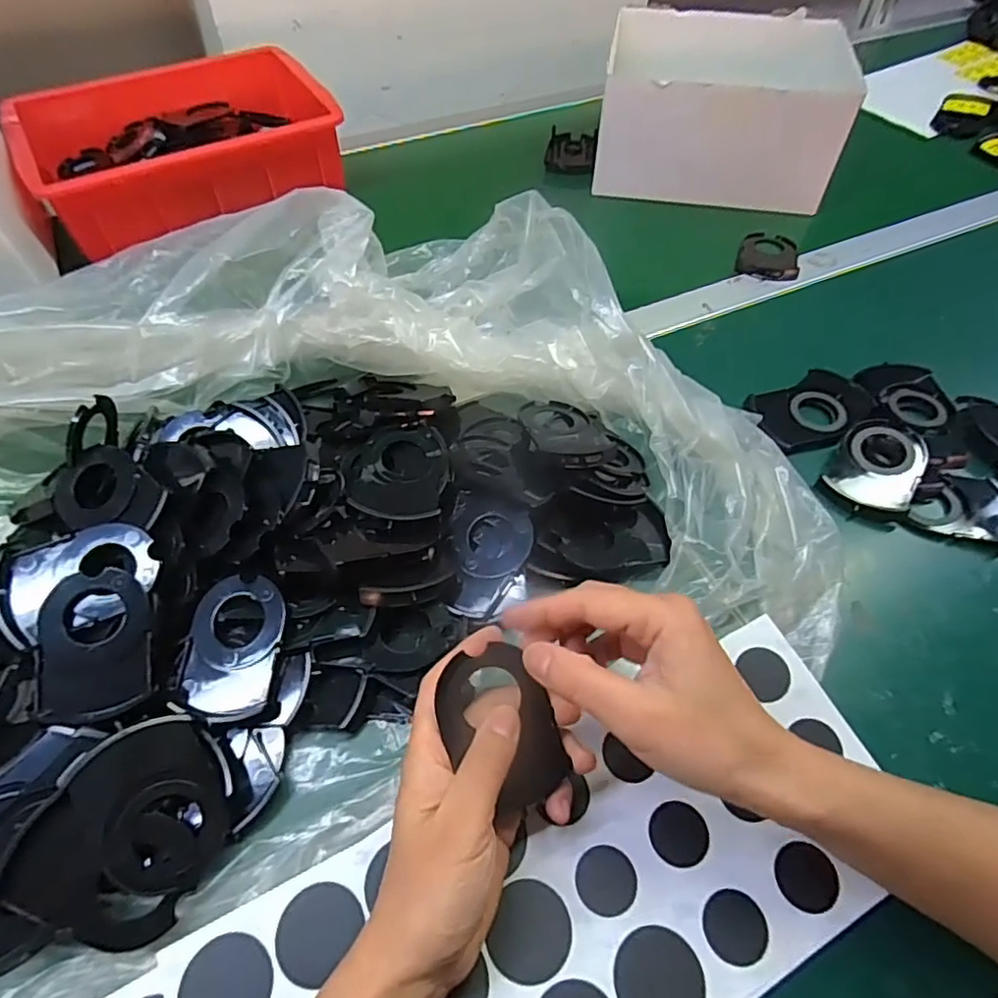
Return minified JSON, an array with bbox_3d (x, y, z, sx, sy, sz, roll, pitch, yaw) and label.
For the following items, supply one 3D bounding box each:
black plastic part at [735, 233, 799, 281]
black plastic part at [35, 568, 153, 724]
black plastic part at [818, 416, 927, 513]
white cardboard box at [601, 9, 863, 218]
[{"bbox_3d":[0.269,-0.247,0.608,0.057,0.010,0.077,12,55,8],"label":"black plastic part"},{"bbox_3d":[-0.218,0.078,0.326,0.055,0.007,0.077,-8,73,-14],"label":"black plastic part"},{"bbox_3d":[0.276,-0.026,0.440,0.057,0.023,0.084,31,60,20],"label":"black plastic part"},{"bbox_3d":[0.230,-0.415,0.654,0.239,0.117,0.190,5,54,3],"label":"white cardboard box"}]

